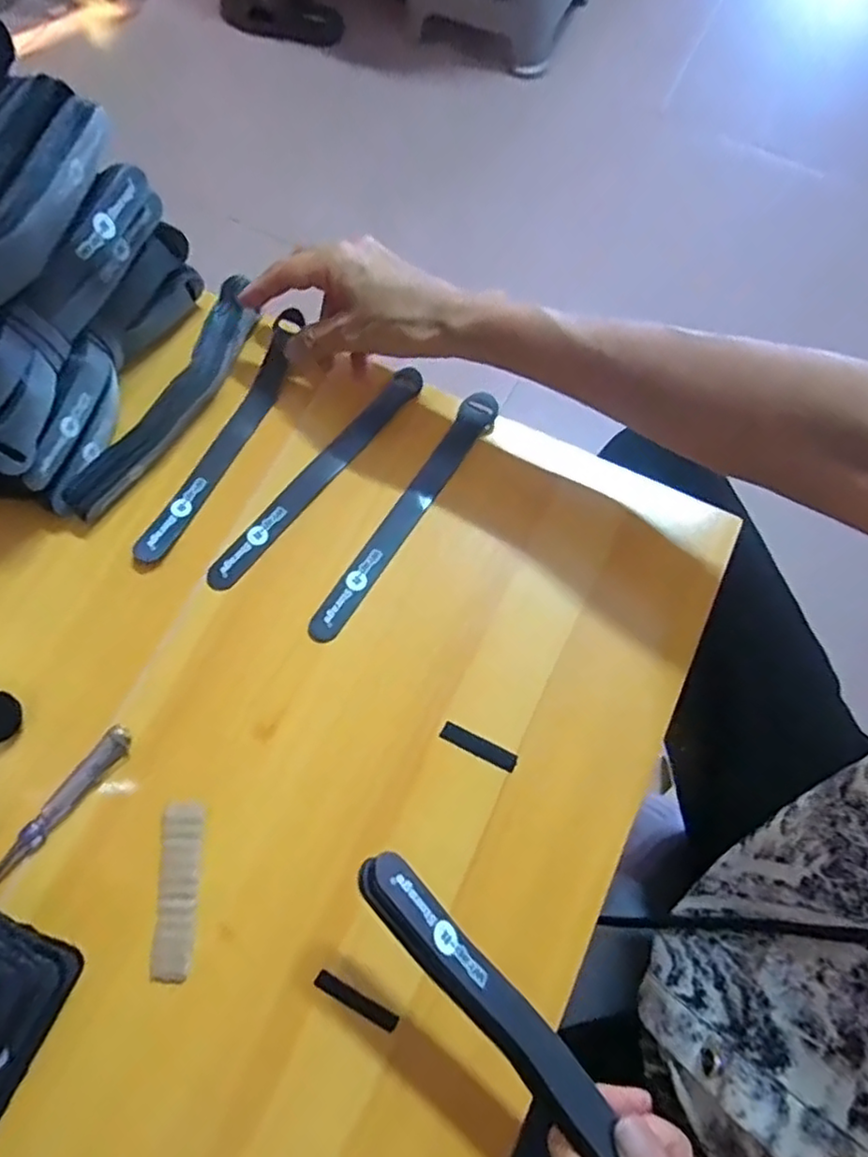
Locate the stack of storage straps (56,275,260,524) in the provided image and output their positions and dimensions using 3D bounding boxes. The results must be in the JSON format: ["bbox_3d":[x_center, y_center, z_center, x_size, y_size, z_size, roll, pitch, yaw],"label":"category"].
[{"bbox_3d":[-0.179,-0.119,0.432,0.024,0.032,0.187,32,80,11],"label":"stack of storage straps"}]

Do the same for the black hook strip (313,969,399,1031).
[{"bbox_3d":[-0.041,0.224,0.339,0.047,0.004,0.008,27,73,8],"label":"black hook strip"}]

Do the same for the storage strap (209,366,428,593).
[{"bbox_3d":[-0.077,-0.070,0.431,0.020,0.009,0.198,37,76,12],"label":"storage strap"}]

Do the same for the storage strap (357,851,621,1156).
[{"bbox_3d":[0.025,0.179,0.268,0.022,0.014,0.154,-41,86,-15],"label":"storage strap"}]

